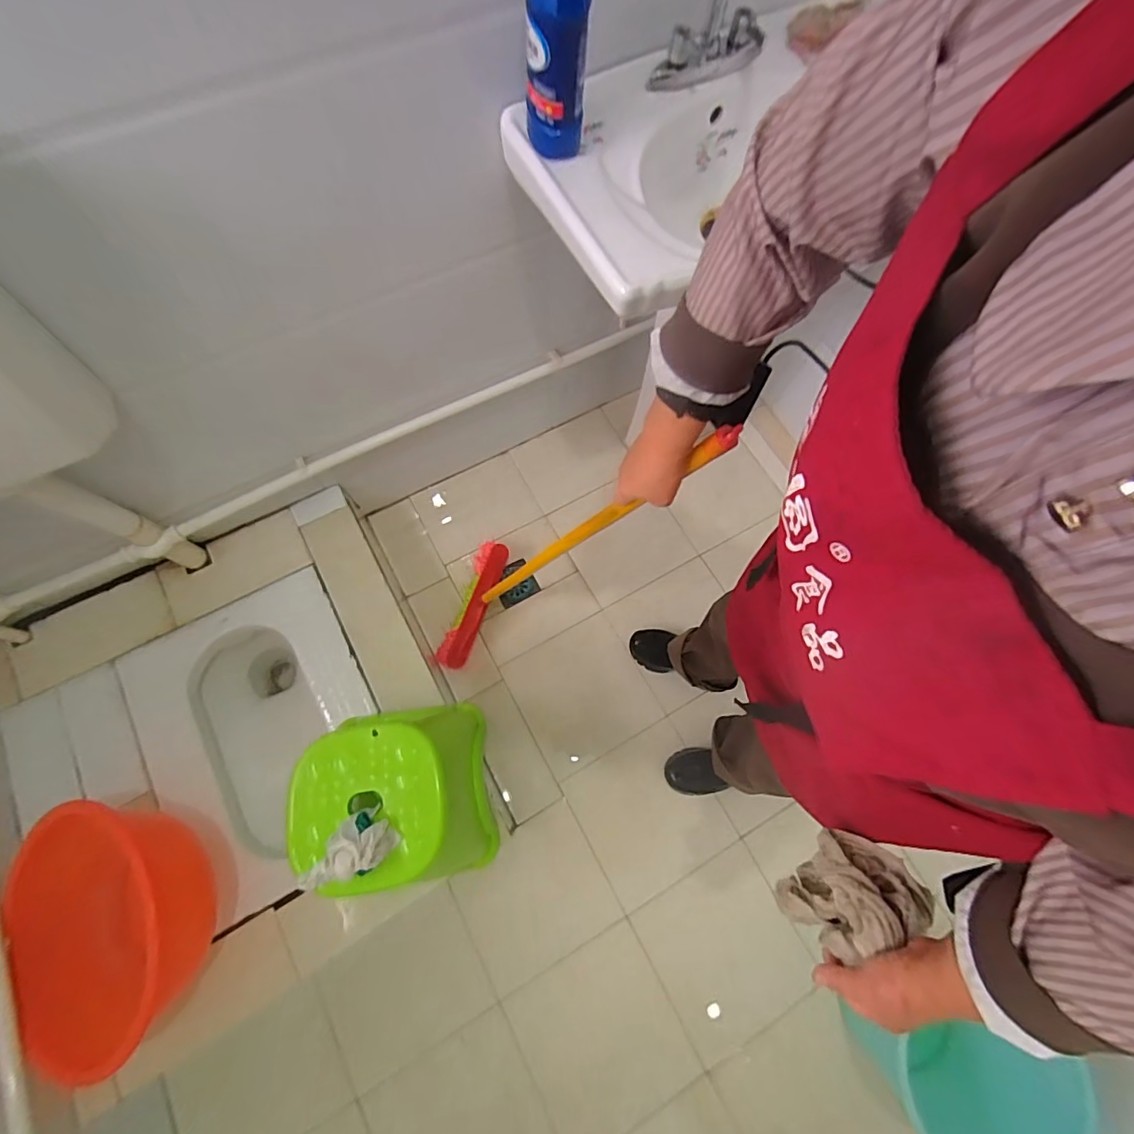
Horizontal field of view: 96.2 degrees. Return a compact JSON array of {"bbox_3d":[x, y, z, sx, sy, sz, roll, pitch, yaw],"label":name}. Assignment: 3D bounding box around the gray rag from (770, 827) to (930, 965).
[{"bbox_3d":[0.288,0.327,0.529,0.115,0.148,0.073,-23,71,-6],"label":"gray rag"}]

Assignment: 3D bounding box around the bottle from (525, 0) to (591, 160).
[{"bbox_3d":[-0.004,-0.604,0.556,0.074,0.259,0.067,-27,70,-12],"label":"bottle"}]

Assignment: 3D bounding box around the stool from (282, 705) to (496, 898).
[{"bbox_3d":[-0.275,0.376,0.846,0.272,0.267,0.289,1,67,-1],"label":"stool"}]

